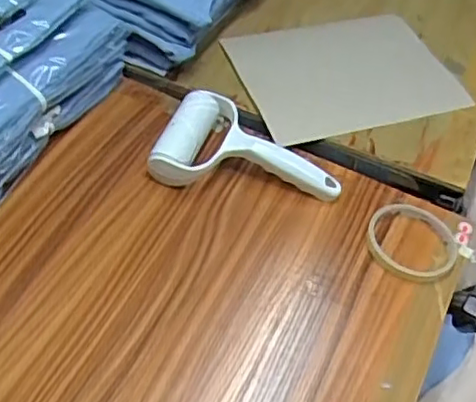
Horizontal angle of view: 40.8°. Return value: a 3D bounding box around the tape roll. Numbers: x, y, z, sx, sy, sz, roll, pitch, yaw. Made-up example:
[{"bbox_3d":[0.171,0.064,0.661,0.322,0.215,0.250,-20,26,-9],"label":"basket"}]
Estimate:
[{"bbox_3d":[0.170,0.039,0.622,0.085,0.022,0.084,31,54,19],"label":"tape roll"}]

